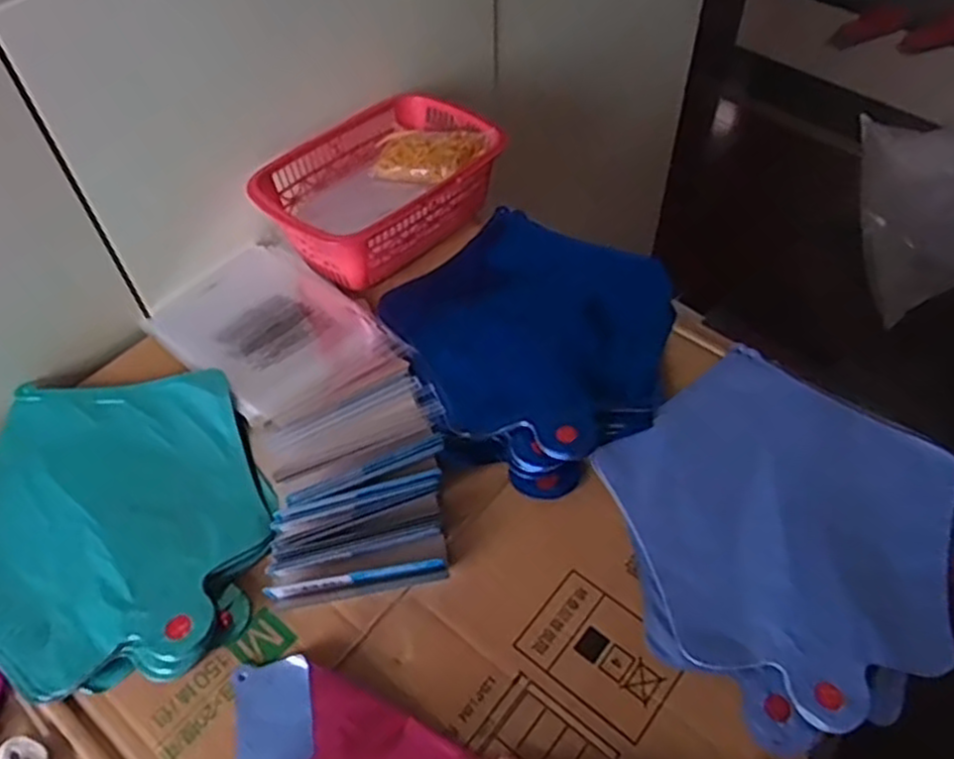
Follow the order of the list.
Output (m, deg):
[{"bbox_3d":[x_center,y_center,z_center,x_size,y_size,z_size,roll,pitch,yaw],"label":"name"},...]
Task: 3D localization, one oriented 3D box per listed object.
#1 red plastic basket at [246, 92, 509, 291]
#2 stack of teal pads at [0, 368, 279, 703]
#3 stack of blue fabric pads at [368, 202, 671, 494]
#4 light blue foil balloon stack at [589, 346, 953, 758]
[{"bbox_3d":[-0.090,-0.179,0.691,0.149,0.063,0.215,37,62,27],"label":"red plastic basket"},{"bbox_3d":[-0.253,0.088,0.521,0.230,0.017,0.229,9,53,9],"label":"stack of teal pads"},{"bbox_3d":[0.049,-0.040,0.613,0.241,0.016,0.229,-34,58,-22],"label":"stack of blue fabric pads"},{"bbox_3d":[0.210,0.097,0.516,0.241,0.023,0.229,-33,57,-21],"label":"light blue foil balloon stack"}]

